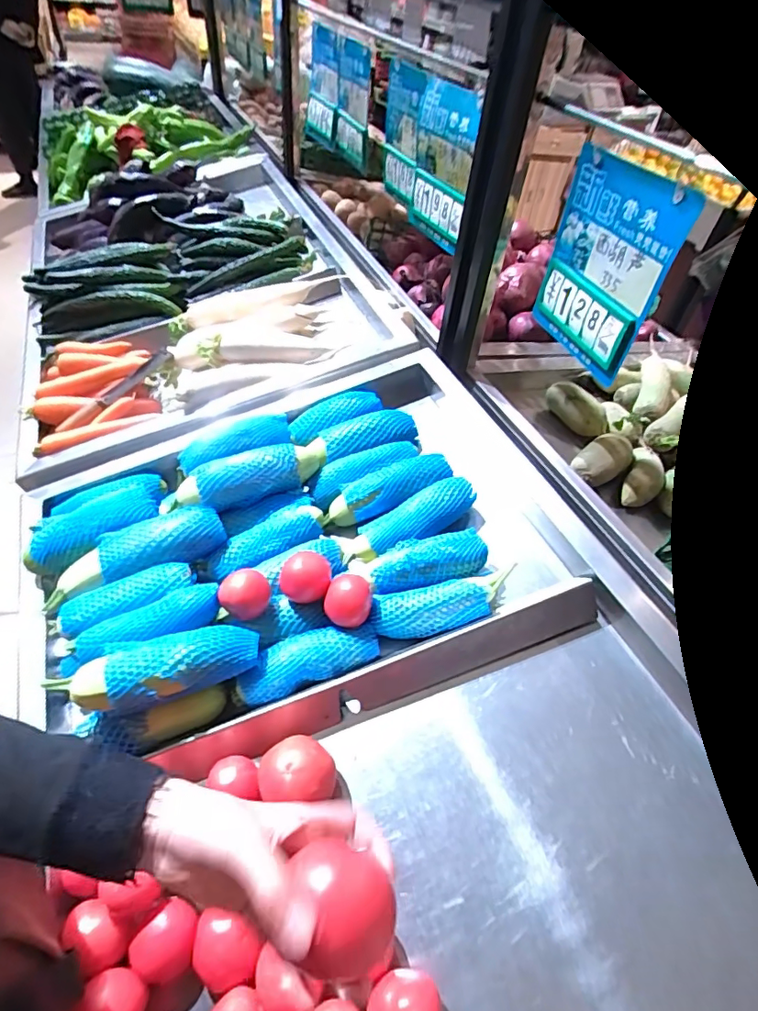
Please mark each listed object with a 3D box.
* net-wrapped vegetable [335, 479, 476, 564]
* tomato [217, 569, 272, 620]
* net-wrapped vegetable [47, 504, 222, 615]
[{"bbox_3d":[0.047,0.019,0.768,0.221,0.057,0.066,-18,53,-22],"label":"net-wrapped vegetable"},{"bbox_3d":[-0.177,0.123,0.678,0.062,0.060,0.055,-14,51,-19],"label":"tomato"},{"bbox_3d":[-0.342,0.068,0.714,0.245,0.060,0.081,-20,53,-23],"label":"net-wrapped vegetable"}]

